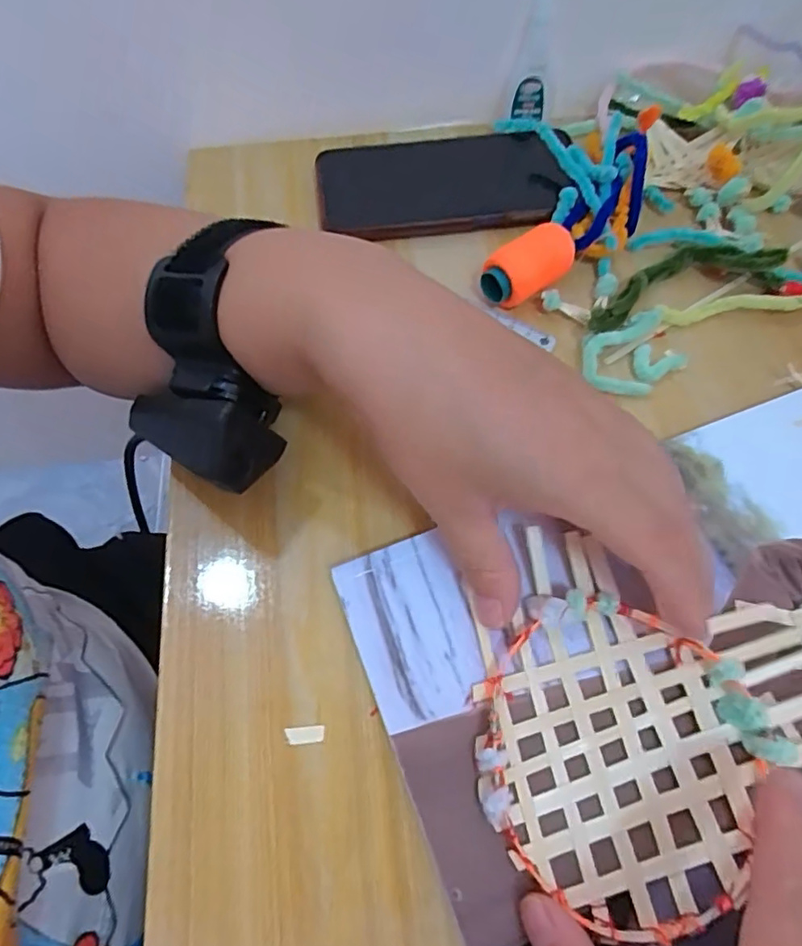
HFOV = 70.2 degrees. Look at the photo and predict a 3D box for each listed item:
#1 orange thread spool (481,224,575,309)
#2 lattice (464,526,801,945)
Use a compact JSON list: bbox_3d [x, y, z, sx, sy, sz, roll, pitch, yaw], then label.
[{"bbox_3d":[0.067,-0.108,0.309,0.056,0.027,0.026,-33,64,-14],"label":"orange thread spool"},{"bbox_3d":[0.098,0.088,0.208,0.138,0.017,0.127,-1,61,3],"label":"lattice"}]

